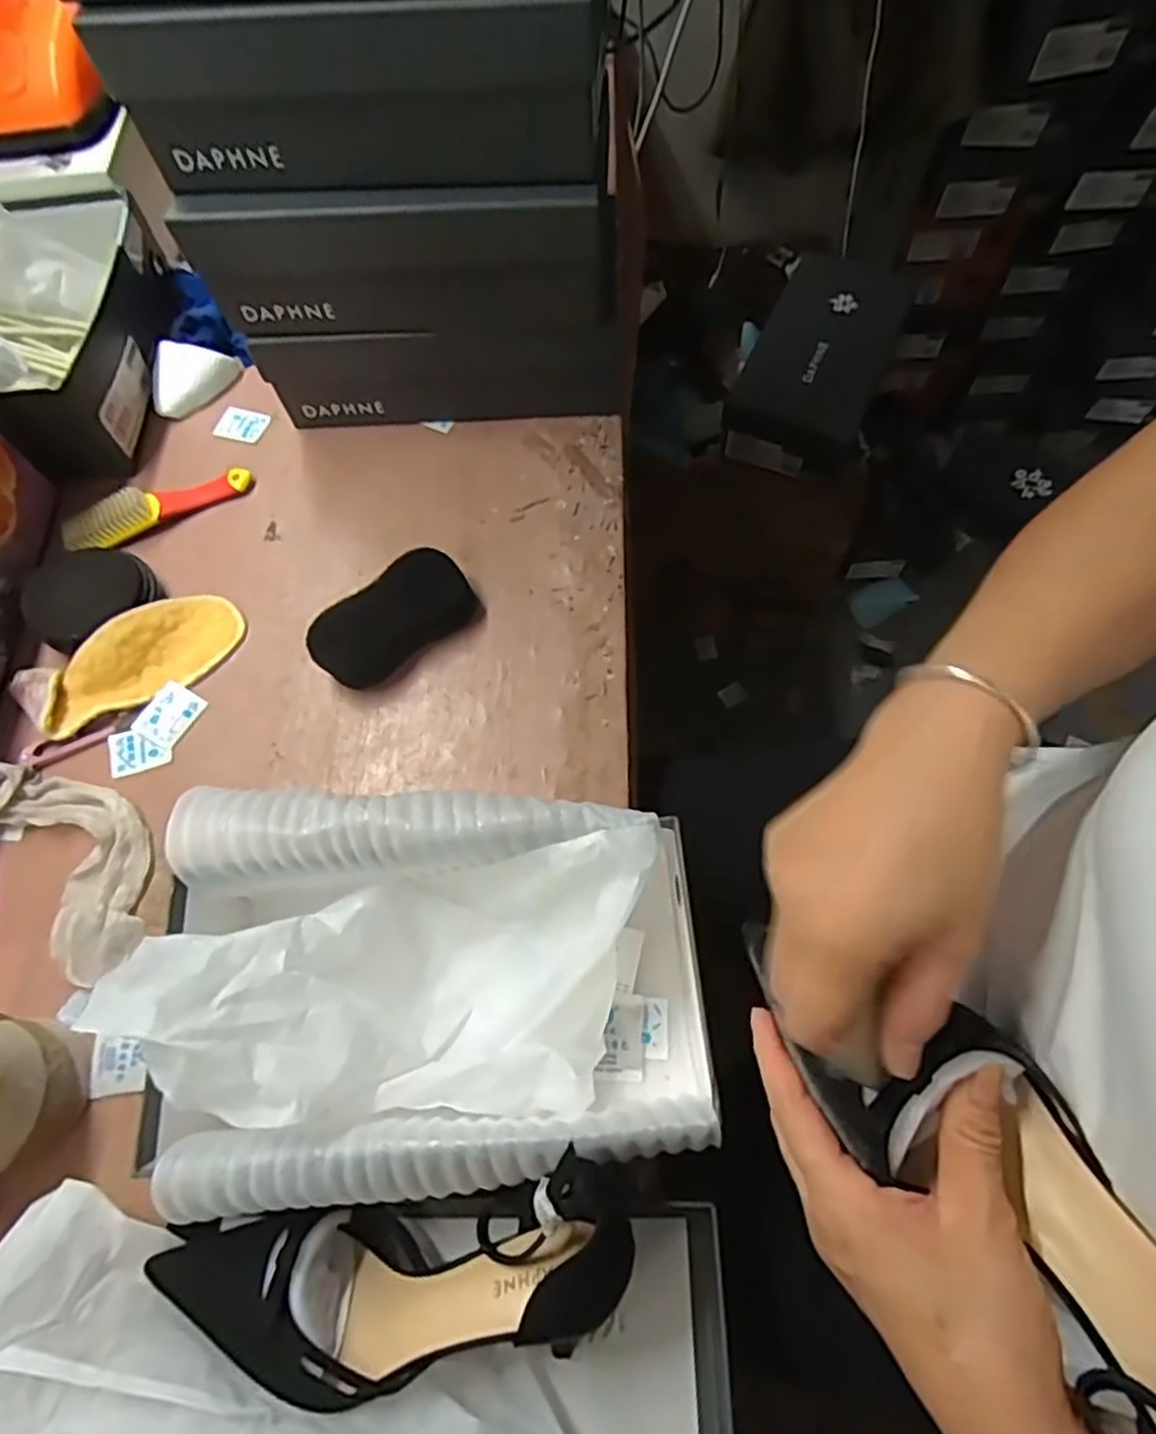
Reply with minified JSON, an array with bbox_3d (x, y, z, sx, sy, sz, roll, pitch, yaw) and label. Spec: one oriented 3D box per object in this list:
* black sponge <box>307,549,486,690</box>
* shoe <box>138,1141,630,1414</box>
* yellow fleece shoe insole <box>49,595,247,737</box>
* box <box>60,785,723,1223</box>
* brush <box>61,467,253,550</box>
[{"bbox_3d":[-0.142,-0.075,0.573,0.126,0.037,0.060,-38,70,-13],"label":"black sponge"},{"bbox_3d":[-0.092,0.288,0.376,0.237,0.092,0.082,-14,67,-3],"label":"shoe"},{"bbox_3d":[-0.339,-0.047,0.571,0.153,0.033,0.061,-33,69,-11],"label":"yellow fleece shoe insole"},{"bbox_3d":[-0.084,0.142,0.417,0.296,0.120,0.214,-6,67,0],"label":"box"},{"bbox_3d":[-0.363,-0.183,0.635,0.155,0.025,0.047,-33,69,-11],"label":"brush"}]

